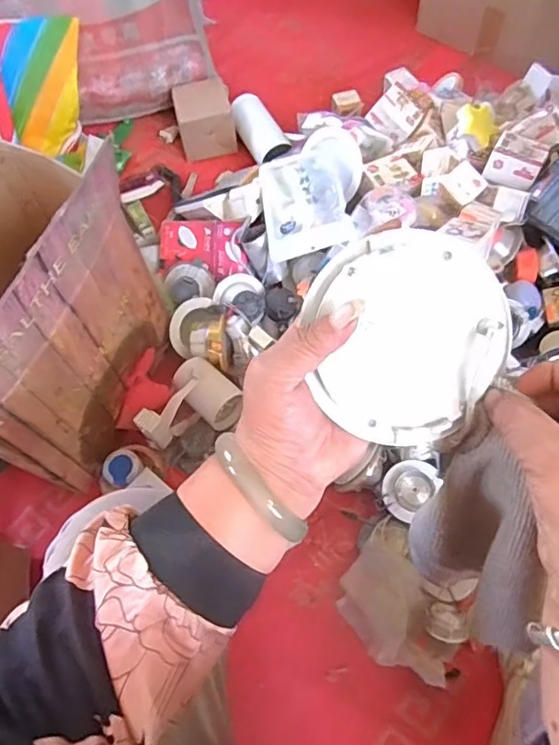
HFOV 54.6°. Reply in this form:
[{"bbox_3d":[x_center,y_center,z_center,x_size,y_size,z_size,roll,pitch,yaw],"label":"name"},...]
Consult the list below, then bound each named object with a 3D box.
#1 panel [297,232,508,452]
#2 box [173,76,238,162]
[{"bbox_3d":[0.066,-0.020,0.292,0.105,0.014,0.110,-1,97,-5],"label":"panel"},{"bbox_3d":[-0.153,-0.521,1.117,0.110,0.094,0.117,-12,64,-3],"label":"box"}]

